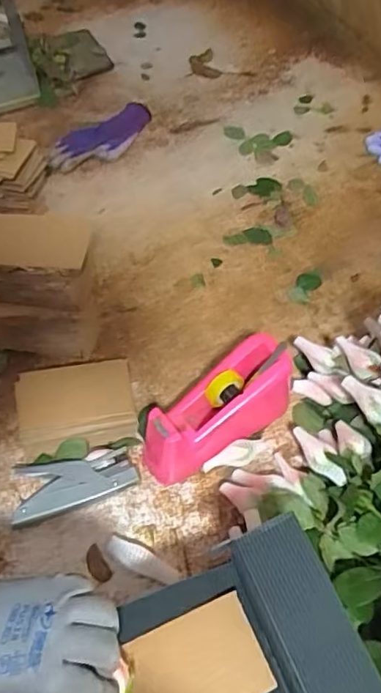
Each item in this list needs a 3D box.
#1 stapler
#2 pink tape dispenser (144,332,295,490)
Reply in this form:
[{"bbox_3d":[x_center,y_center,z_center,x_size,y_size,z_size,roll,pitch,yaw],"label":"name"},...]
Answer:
[{"bbox_3d":[-0.137,0.170,0.662,0.144,0.027,0.072,-7,57,-4],"label":"stapler"},{"bbox_3d":[0.035,0.082,0.667,0.198,0.105,0.072,-34,62,-19],"label":"pink tape dispenser"}]

